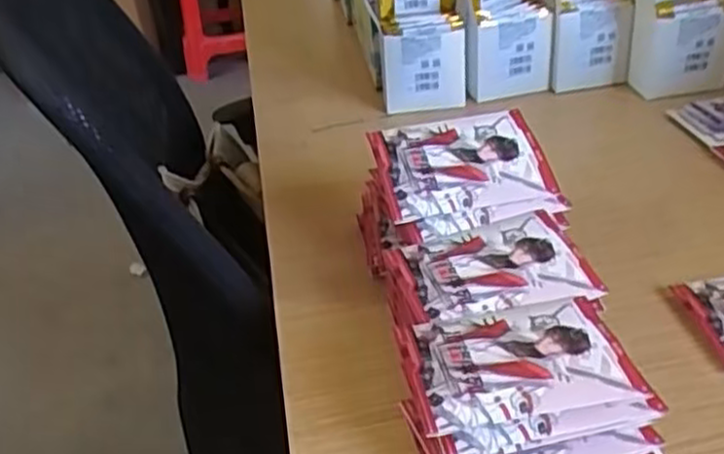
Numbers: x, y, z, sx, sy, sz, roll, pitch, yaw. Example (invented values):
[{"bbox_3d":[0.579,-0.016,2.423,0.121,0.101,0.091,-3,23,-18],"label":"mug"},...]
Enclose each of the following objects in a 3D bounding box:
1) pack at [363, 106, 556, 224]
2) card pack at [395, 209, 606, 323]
[{"bbox_3d":[0.061,-0.039,0.461,0.102,0.010,0.067,-10,59,-10],"label":"pack"},{"bbox_3d":[0.072,0.020,0.415,0.094,0.011,0.072,-13,34,-8],"label":"card pack"}]

